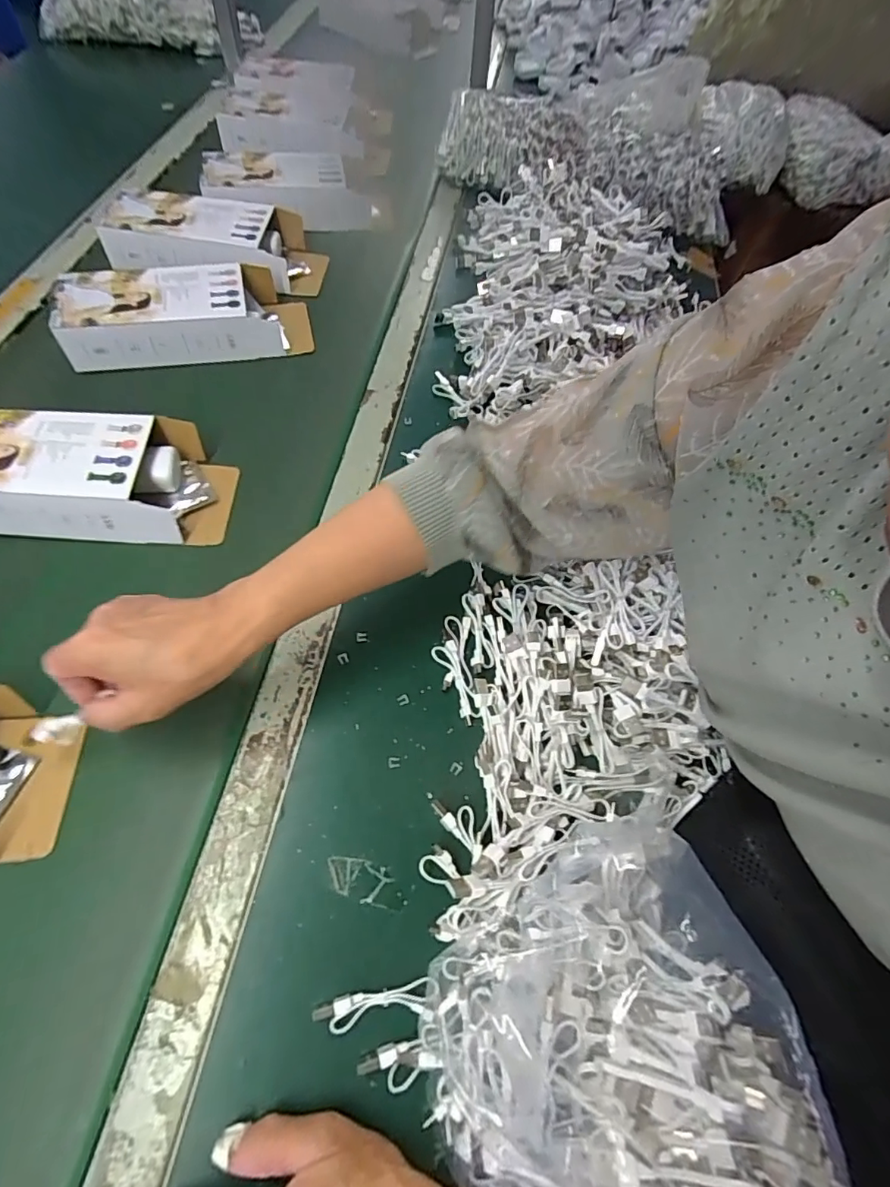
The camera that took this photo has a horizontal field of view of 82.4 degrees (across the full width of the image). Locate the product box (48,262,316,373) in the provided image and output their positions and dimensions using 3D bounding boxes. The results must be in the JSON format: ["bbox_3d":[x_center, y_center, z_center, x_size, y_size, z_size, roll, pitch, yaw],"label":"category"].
[{"bbox_3d":[-0.288,-0.318,0.577,0.253,0.064,0.110,-13,62,-11],"label":"product box"}]

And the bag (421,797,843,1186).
[{"bbox_3d":[0.082,0.222,0.272,0.175,0.068,0.186,-2,61,-5],"label":"bag"}]

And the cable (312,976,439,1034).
[{"bbox_3d":[-0.040,0.246,0.302,0.073,0.011,0.019,-3,61,-6],"label":"cable"}]

